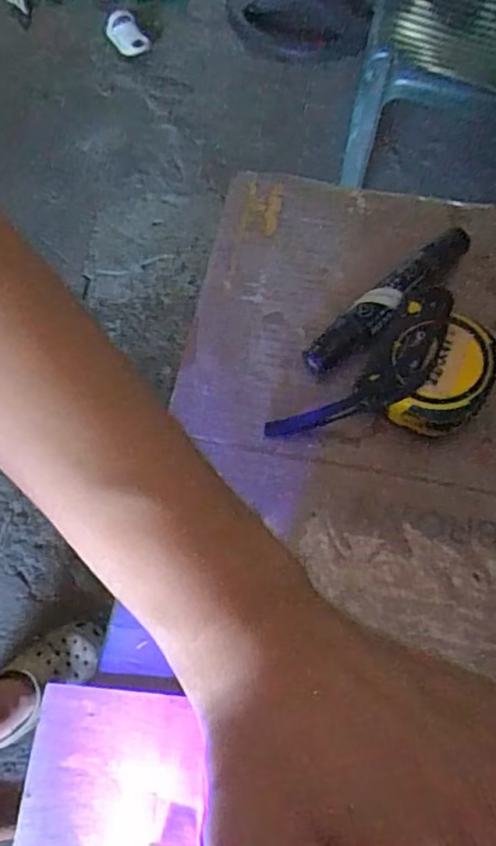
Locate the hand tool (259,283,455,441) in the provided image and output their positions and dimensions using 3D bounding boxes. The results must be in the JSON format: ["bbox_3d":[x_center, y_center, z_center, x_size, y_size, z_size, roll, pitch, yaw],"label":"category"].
[{"bbox_3d":[0.070,-0.026,0.341,0.125,0.016,0.045,-41,70,-1],"label":"hand tool"}]

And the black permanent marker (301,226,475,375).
[{"bbox_3d":[0.088,-0.075,0.372,0.128,0.032,0.027,-37,69,-16],"label":"black permanent marker"}]

